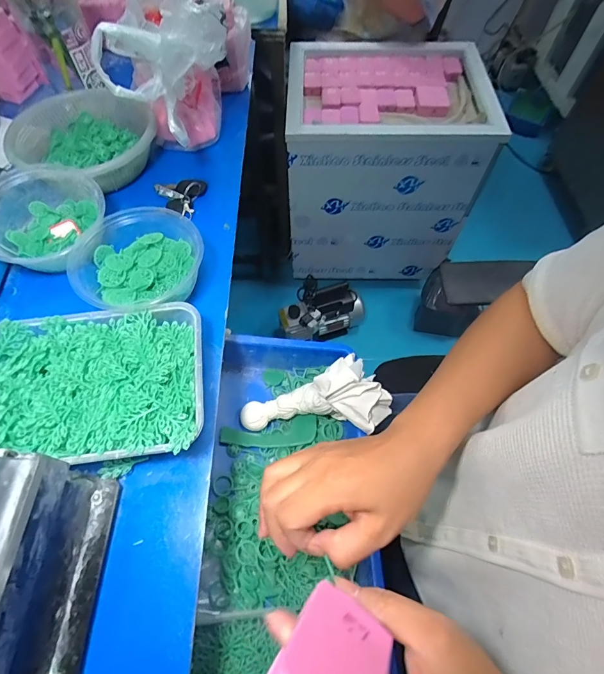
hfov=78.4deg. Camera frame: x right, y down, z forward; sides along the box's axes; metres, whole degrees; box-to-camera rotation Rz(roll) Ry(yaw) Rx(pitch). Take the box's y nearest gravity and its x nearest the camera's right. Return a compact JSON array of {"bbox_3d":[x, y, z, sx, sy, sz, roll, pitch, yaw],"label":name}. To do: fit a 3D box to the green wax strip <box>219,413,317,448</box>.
[{"bbox_3d":[-0.043,0.127,0.495,0.126,0.014,0.041,-4,61,-3],"label":"green wax strip"}]

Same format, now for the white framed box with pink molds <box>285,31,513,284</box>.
[{"bbox_3d":[0.232,-0.535,1.160,0.515,0.516,0.486,3,61,1],"label":"white framed box with pink molds"}]

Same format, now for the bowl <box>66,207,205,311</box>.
[{"bbox_3d":[-0.178,-0.078,0.415,0.125,0.054,0.132,0,61,0],"label":"bowl"}]

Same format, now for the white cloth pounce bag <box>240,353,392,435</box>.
[{"bbox_3d":[0.015,0.081,0.490,0.193,0.062,0.095,-12,61,12],"label":"white cloth pounce bag"}]

